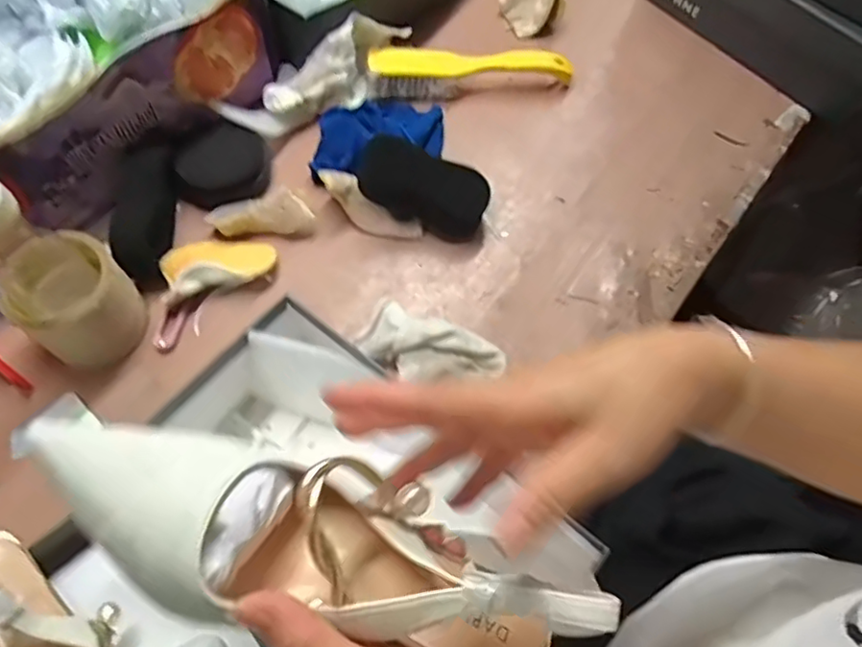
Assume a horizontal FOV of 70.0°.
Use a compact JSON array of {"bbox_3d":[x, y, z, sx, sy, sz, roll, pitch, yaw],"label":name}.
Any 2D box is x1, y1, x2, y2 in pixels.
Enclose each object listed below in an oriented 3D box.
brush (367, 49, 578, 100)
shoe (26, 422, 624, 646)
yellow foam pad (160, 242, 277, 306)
[{"bbox_3d":[0.047,-0.280,0.676,0.223,0.051,0.033,-5,64,-5],"label":"brush"},{"bbox_3d":[-0.043,0.089,0.252,0.223,0.066,0.073,23,64,-7],"label":"shoe"},{"bbox_3d":[-0.196,-0.054,0.568,0.100,0.020,0.048,-17,65,-11],"label":"yellow foam pad"}]

